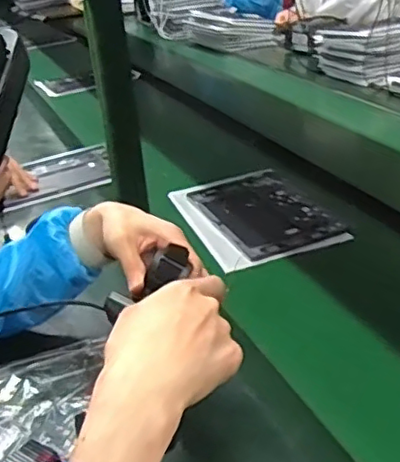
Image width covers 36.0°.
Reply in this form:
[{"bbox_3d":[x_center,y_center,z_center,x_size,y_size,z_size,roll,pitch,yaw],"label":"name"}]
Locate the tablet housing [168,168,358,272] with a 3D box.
[{"bbox_3d":[0.085,-0.030,1.002,0.215,0.014,0.306,-16,30,-16],"label":"tablet housing"}]

